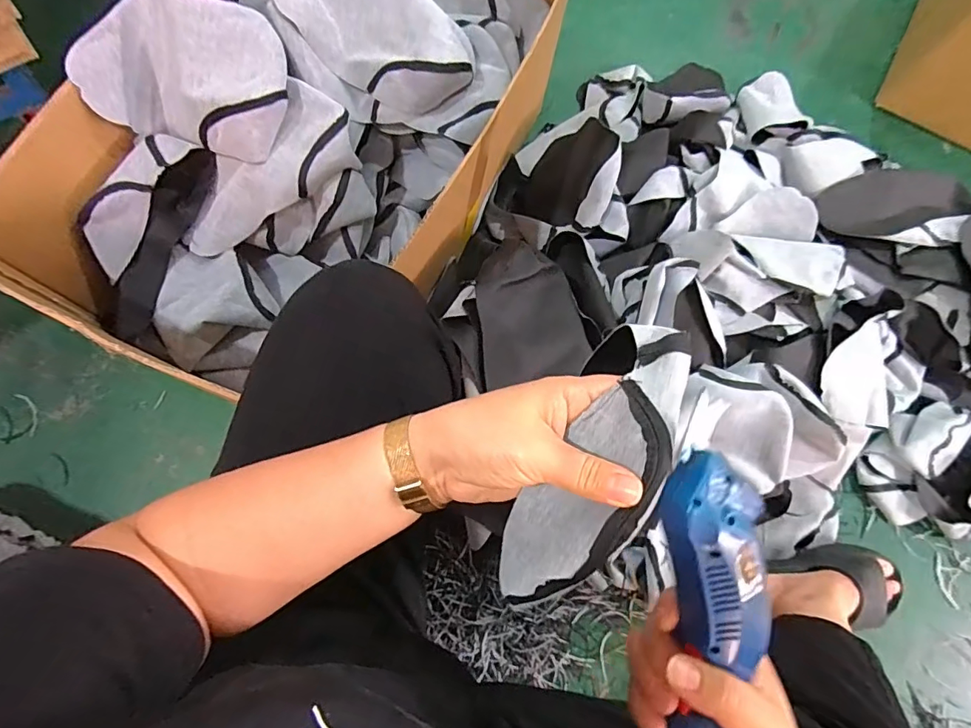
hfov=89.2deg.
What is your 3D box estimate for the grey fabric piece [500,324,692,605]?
[{"bbox_3d":[0.058,0.071,0.289,0.054,0.082,0.202,28,95,7],"label":"grey fabric piece"}]

